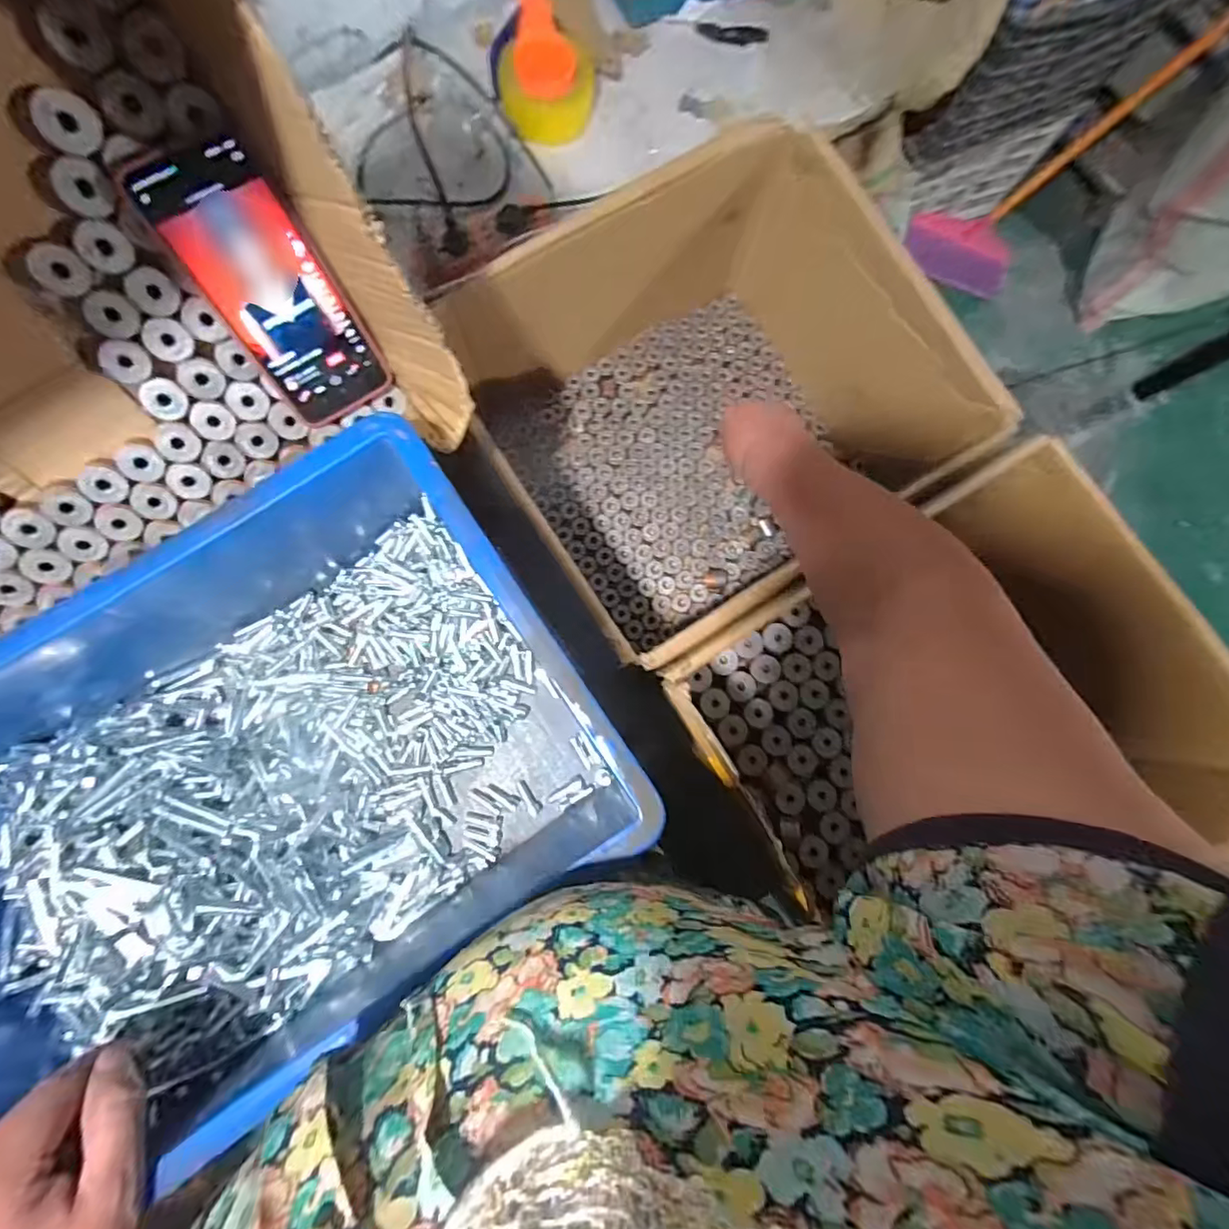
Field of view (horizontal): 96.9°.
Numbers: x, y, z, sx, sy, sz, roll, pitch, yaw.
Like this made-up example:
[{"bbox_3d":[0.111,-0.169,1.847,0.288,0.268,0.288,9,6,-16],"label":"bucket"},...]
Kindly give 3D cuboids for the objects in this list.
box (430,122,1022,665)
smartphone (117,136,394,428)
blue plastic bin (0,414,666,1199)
[{"bbox_3d":[0.093,-0.246,0.593,0.393,0.222,0.359,-31,85,-5],"label":"box"},{"bbox_3d":[-0.230,-0.216,0.376,0.074,0.170,0.013,-30,52,-5],"label":"smartphone"},{"bbox_3d":[-0.230,0.111,0.366,0.417,0.152,0.328,-34,85,-5],"label":"blue plastic bin"}]

